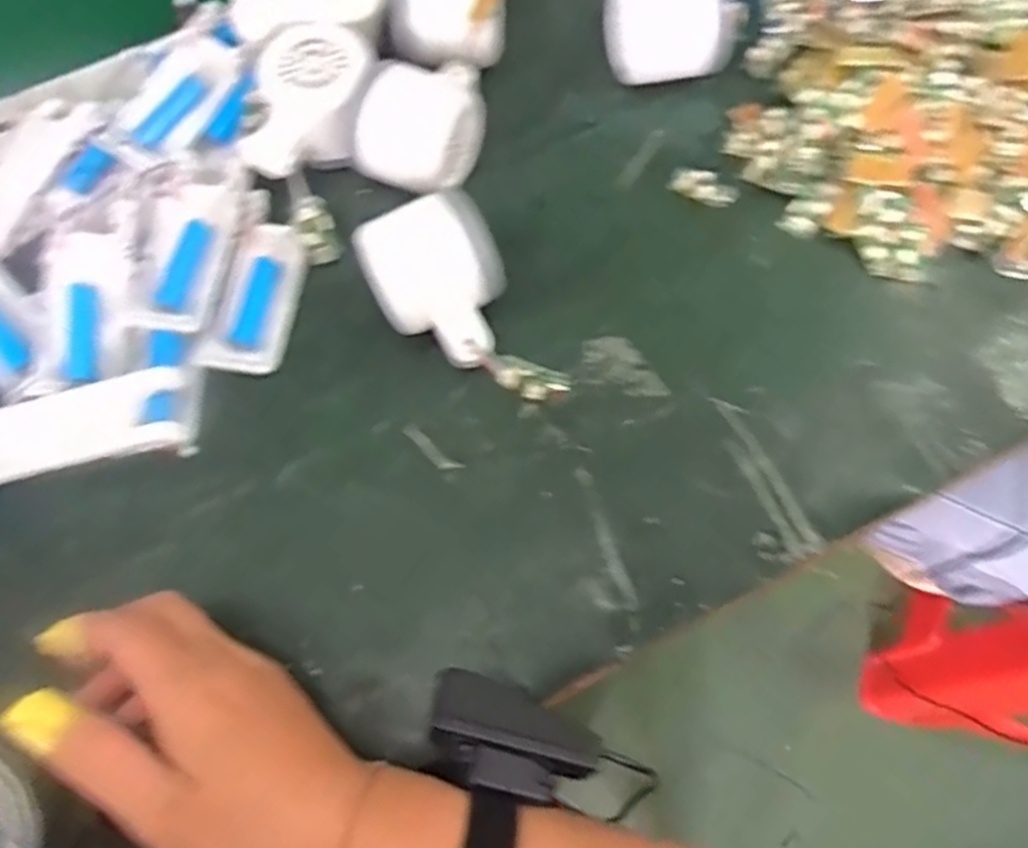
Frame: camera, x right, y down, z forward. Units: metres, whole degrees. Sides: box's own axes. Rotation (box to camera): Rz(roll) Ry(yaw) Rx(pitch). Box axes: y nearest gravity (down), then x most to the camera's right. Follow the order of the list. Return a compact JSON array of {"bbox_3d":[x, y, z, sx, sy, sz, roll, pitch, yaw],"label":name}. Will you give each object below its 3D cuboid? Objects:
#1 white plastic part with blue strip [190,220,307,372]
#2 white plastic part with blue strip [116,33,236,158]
[{"bbox_3d":[-0.136,-0.067,0.418,0.040,0.012,0.084,12,71,4],"label":"white plastic part with blue strip"},{"bbox_3d":[-0.189,-0.186,0.446,0.038,0.012,0.078,25,72,9],"label":"white plastic part with blue strip"}]

